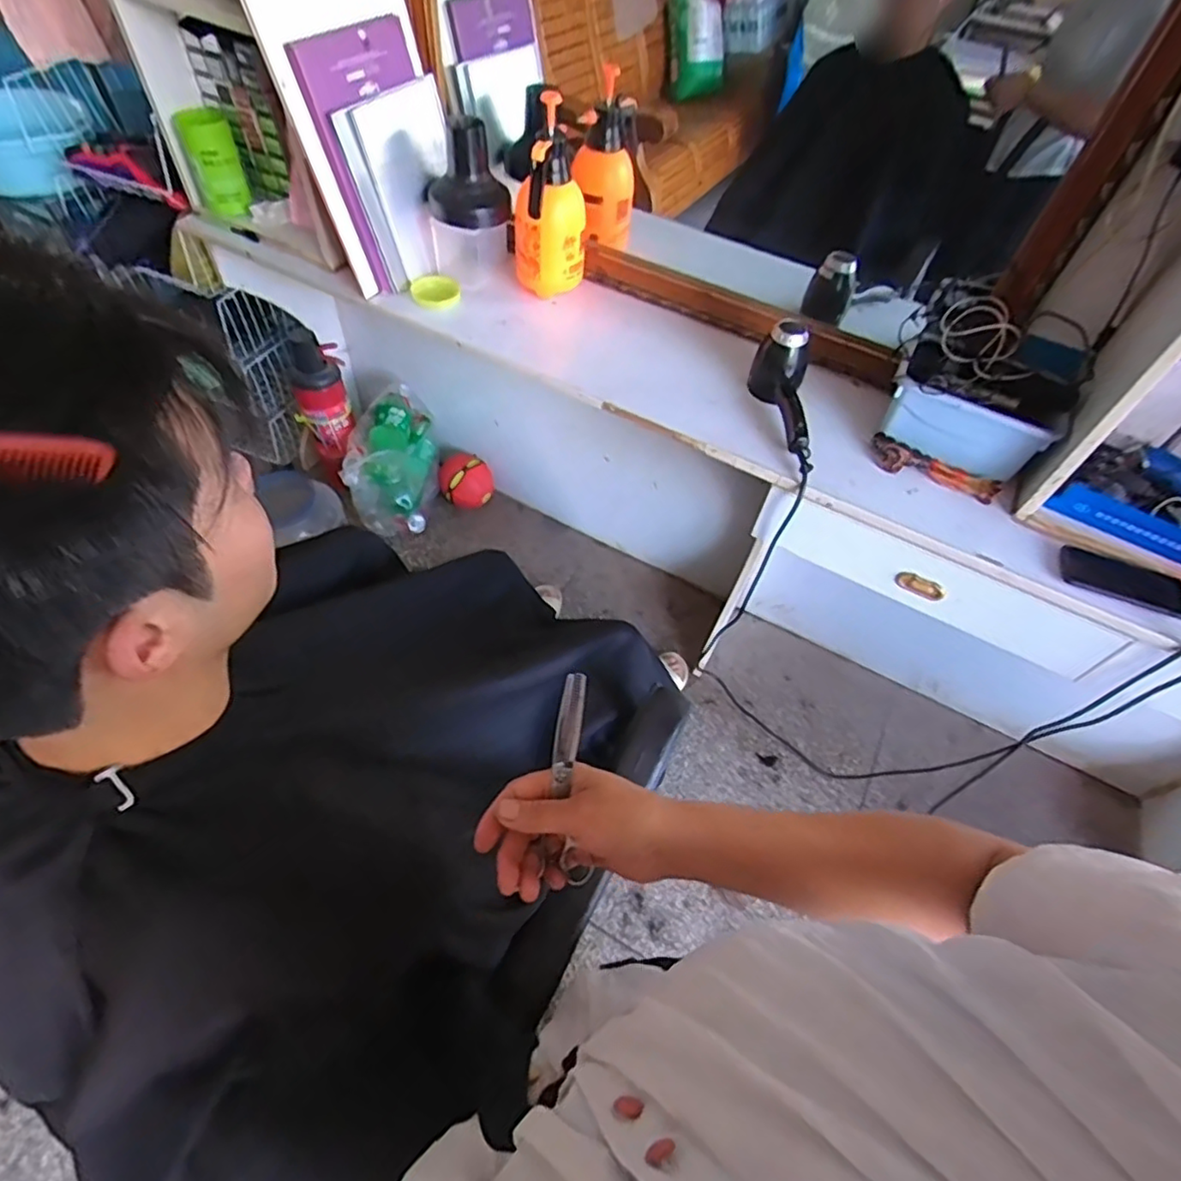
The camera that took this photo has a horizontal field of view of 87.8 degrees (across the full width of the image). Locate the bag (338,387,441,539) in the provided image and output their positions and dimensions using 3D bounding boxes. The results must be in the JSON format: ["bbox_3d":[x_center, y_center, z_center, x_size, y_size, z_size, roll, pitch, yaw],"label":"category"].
[{"bbox_3d":[-0.566,-0.377,1.775,0.236,0.288,0.334,-4,54,-9],"label":"bag"}]

